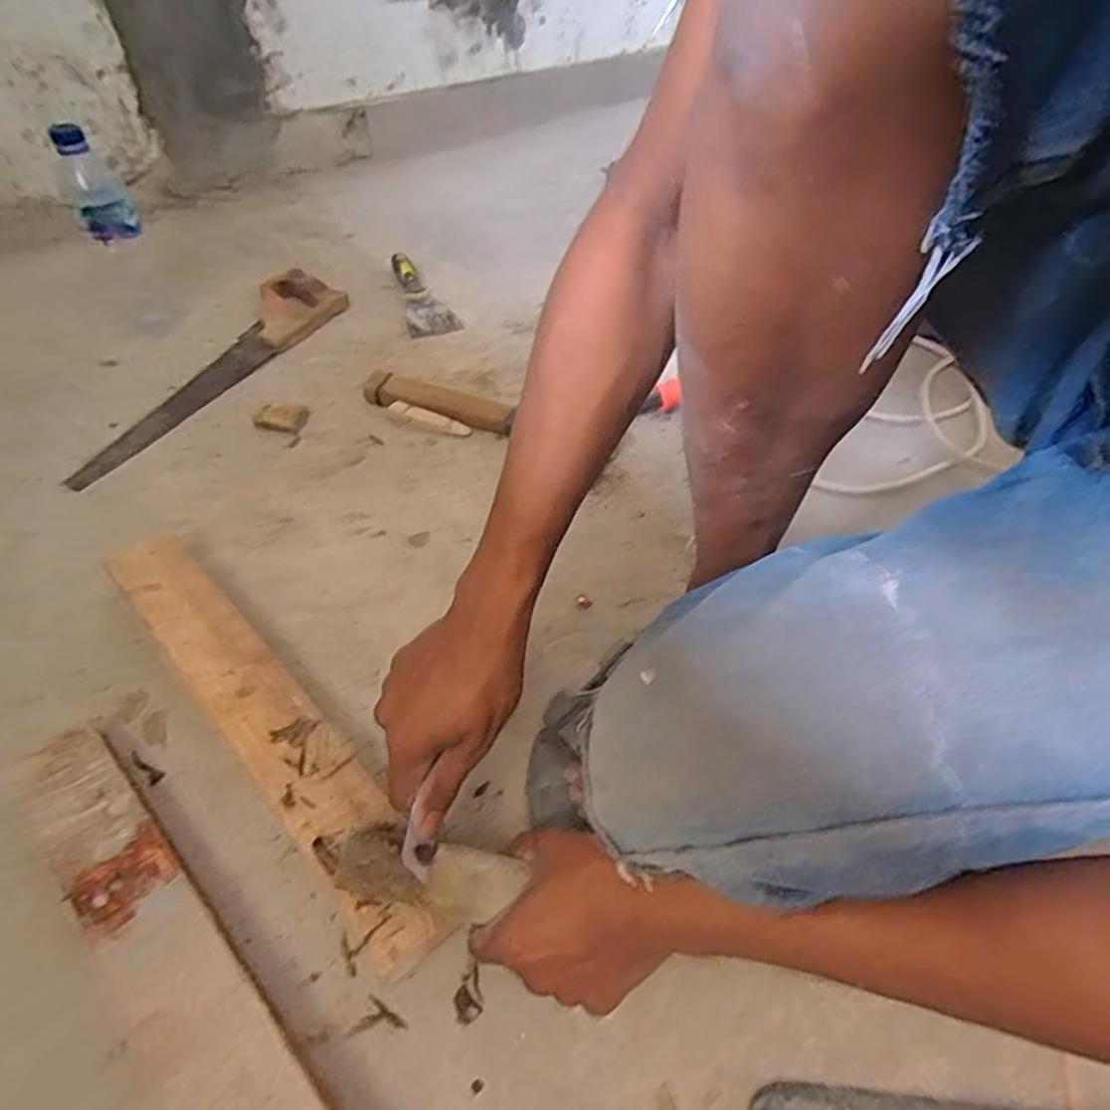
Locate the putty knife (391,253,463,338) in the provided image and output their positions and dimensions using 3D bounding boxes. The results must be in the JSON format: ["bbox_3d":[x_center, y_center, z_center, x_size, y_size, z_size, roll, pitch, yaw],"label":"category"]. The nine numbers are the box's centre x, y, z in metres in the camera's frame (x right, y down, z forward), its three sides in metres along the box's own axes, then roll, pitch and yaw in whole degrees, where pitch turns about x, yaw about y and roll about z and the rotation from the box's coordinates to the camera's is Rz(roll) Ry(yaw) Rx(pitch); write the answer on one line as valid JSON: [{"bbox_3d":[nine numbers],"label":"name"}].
[{"bbox_3d":[-0.190,-0.375,0.931,0.070,0.024,0.201,-12,51,-16],"label":"putty knife"}]

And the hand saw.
[{"bbox_3d":[-0.391,-0.236,0.790,0.109,0.024,0.452,13,49,6],"label":"hand saw"}]

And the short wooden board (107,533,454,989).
[{"bbox_3d":[-0.218,0.117,0.484,0.066,0.043,0.414,-34,60,-30],"label":"short wooden board"}]

